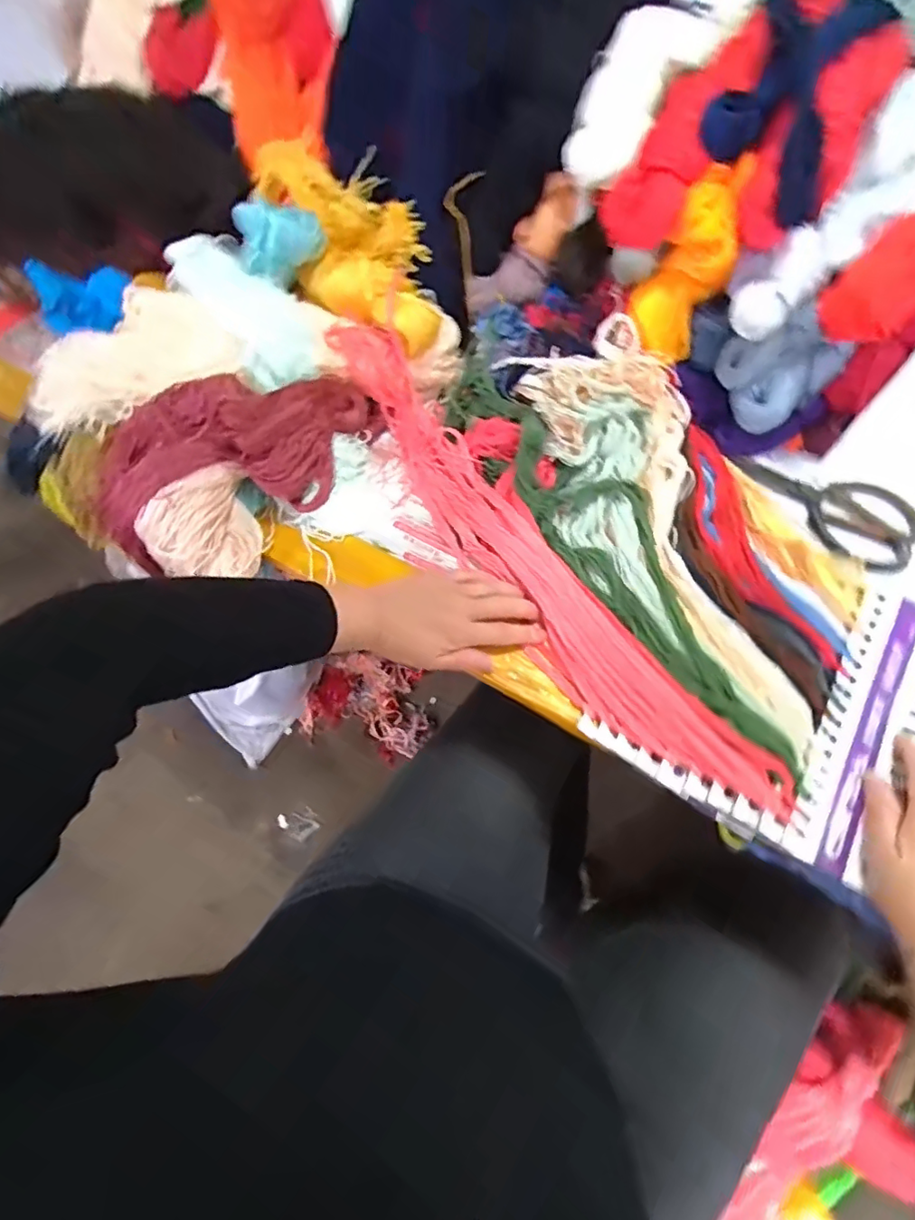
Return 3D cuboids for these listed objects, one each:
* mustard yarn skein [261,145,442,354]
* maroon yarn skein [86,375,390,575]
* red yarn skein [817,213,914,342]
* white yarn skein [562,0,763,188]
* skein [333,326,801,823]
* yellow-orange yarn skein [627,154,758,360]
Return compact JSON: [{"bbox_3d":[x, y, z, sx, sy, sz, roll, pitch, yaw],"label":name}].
[{"bbox_3d":[-0.127,-0.403,0.628,0.122,0.072,0.311,-31,68,-11],"label":"mustard yarn skein"},{"bbox_3d":[-0.215,-0.159,0.555,0.295,0.106,0.117,-19,66,-6],"label":"maroon yarn skein"},{"bbox_3d":[0.444,-0.340,0.522,0.284,0.055,0.066,-38,69,-14],"label":"red yarn skein"},{"bbox_3d":[0.188,-0.493,0.521,0.087,0.055,0.253,43,93,19],"label":"white yarn skein"},{"bbox_3d":[0.066,-0.060,0.542,0.097,0.076,0.585,-32,68,-11],"label":"skein"},{"bbox_3d":[0.213,-0.323,0.532,0.075,0.170,0.054,28,36,15],"label":"yellow-orange yarn skein"}]

